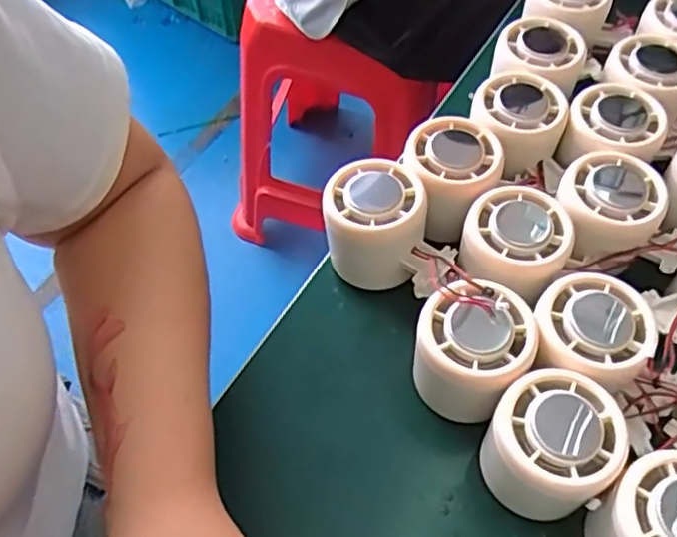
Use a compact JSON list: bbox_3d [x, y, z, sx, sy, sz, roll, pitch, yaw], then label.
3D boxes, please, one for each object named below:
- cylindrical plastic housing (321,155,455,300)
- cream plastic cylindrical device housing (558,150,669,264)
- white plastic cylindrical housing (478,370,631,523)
[{"bbox_3d":[0.030,-0.018,0.375,0.074,0.062,0.048,27,60,18],"label":"cylindrical plastic housing"},{"bbox_3d":[0.148,-0.034,0.369,0.053,0.034,0.051,0,56,1],"label":"cream plastic cylindrical device housing"},{"bbox_3d":[0.096,0.083,0.310,0.053,0.061,0.051,0,56,1],"label":"white plastic cylindrical housing"}]

